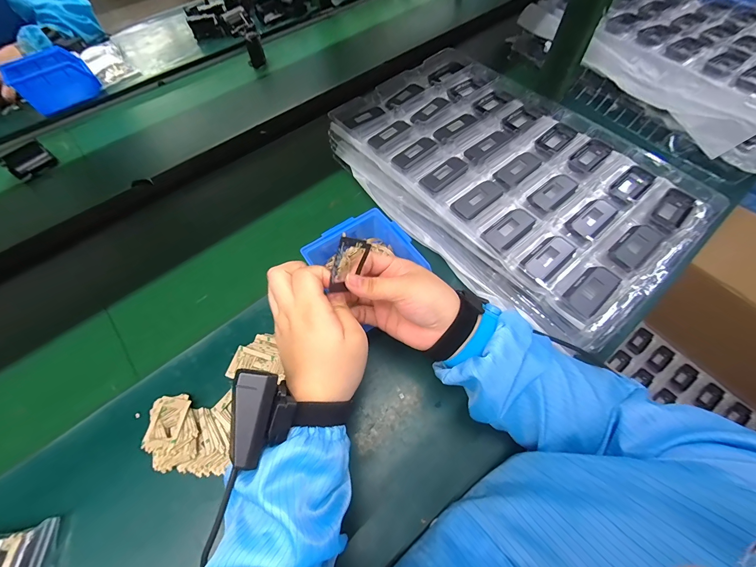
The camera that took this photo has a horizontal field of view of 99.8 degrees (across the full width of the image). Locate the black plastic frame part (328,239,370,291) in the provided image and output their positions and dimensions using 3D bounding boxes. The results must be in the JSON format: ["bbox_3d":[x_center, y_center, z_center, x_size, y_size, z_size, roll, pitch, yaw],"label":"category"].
[{"bbox_3d":[-0.028,-0.017,0.286,0.007,0.035,0.051,32,102,36],"label":"black plastic frame part"}]

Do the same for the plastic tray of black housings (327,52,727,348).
[{"bbox_3d":[0.179,-0.175,0.499,0.307,0.068,0.515,-36,66,-17],"label":"plastic tray of black housings"}]

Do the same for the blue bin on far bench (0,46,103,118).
[{"bbox_3d":[-0.684,-0.426,0.675,0.116,0.078,0.137,34,67,19],"label":"blue bin on far bench"}]

